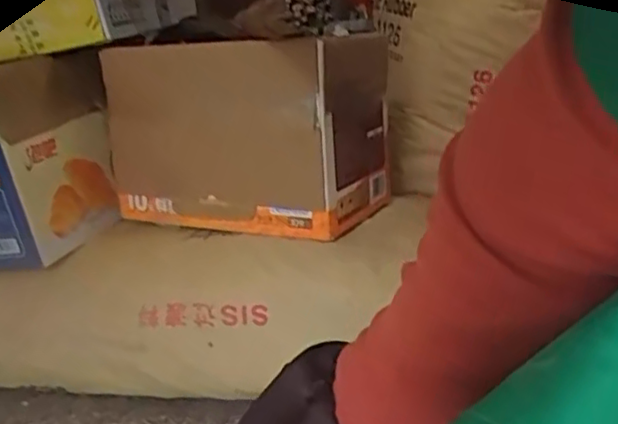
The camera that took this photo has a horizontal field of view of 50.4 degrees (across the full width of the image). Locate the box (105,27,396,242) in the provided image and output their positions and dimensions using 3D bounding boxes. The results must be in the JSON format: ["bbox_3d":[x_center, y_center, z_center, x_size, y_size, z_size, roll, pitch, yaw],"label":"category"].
[{"bbox_3d":[-0.090,-0.105,0.888,0.334,0.225,0.204,2,19,27],"label":"box"}]

